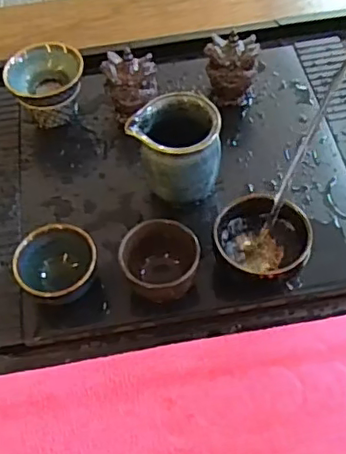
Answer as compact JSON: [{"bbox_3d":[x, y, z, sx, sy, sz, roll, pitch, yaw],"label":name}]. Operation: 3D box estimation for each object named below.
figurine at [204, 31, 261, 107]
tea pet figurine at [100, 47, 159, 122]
[{"bbox_3d":[0.058,-0.149,0.569,0.048,0.069,0.041,15,57,14],"label":"figurine"},{"bbox_3d":[-0.038,-0.129,0.556,0.046,0.067,0.035,-15,55,-7],"label":"tea pet figurine"}]

